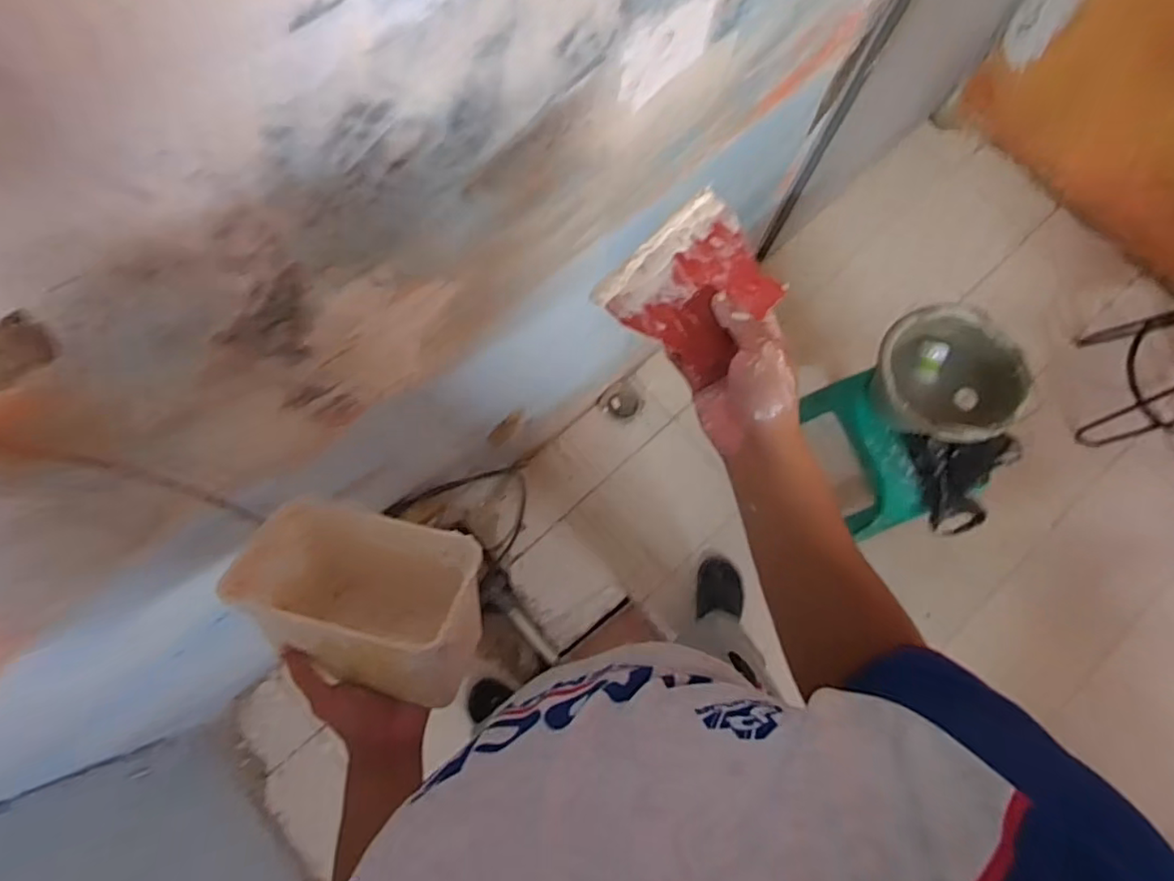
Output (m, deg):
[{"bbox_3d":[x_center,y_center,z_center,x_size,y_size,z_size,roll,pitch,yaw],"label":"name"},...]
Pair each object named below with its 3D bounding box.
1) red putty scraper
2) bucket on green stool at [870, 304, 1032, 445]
[{"bbox_3d":[0.088,-0.120,0.478,0.109,0.009,0.120,42,88,-4],"label":"red putty scraper"},{"bbox_3d":[0.625,-0.104,1.091,0.227,0.153,0.238,0,77,-1],"label":"bucket on green stool"}]

